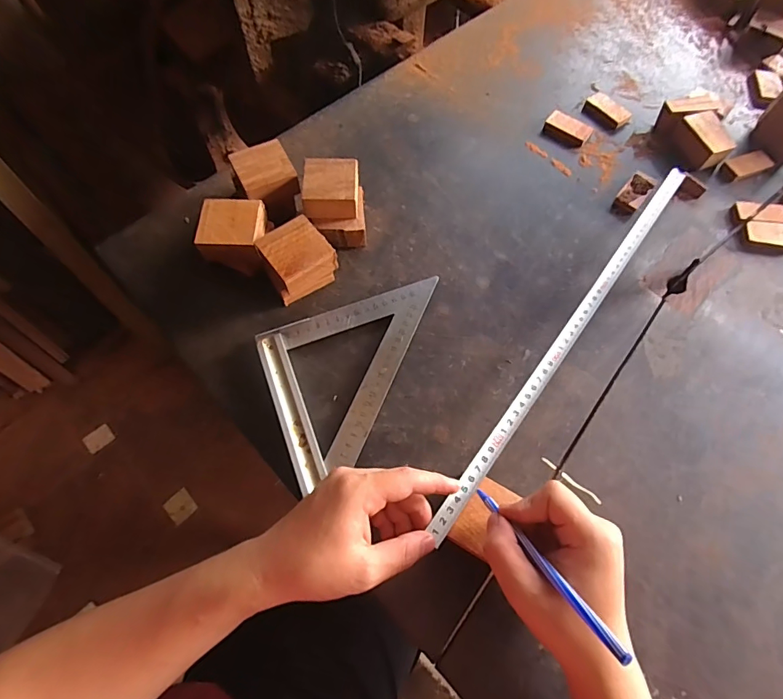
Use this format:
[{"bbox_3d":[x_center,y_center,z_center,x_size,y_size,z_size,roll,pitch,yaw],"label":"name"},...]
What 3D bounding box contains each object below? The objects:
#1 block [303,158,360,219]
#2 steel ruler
[{"bbox_3d":[-0.061,-0.165,0.445,0.054,0.024,0.059,-2,67,-1],"label":"block"},{"bbox_3d":[0.181,-0.031,0.418,0.017,0.004,0.476,35,69,15],"label":"steel ruler"}]

